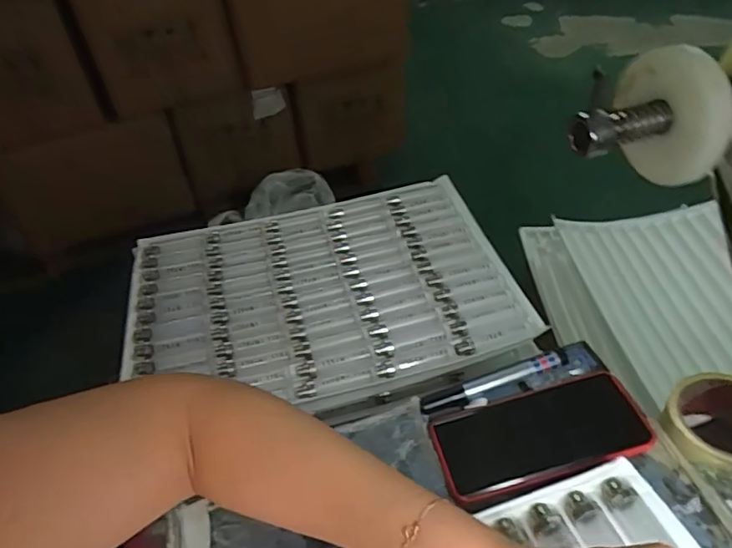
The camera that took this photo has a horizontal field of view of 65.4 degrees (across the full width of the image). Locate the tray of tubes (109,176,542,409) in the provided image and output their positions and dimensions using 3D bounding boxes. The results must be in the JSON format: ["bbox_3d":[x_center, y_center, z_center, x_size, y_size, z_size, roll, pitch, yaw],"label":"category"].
[{"bbox_3d":[-0.061,0.013,0.711,0.454,0.028,0.333,-13,41,-5],"label":"tray of tubes"}]

